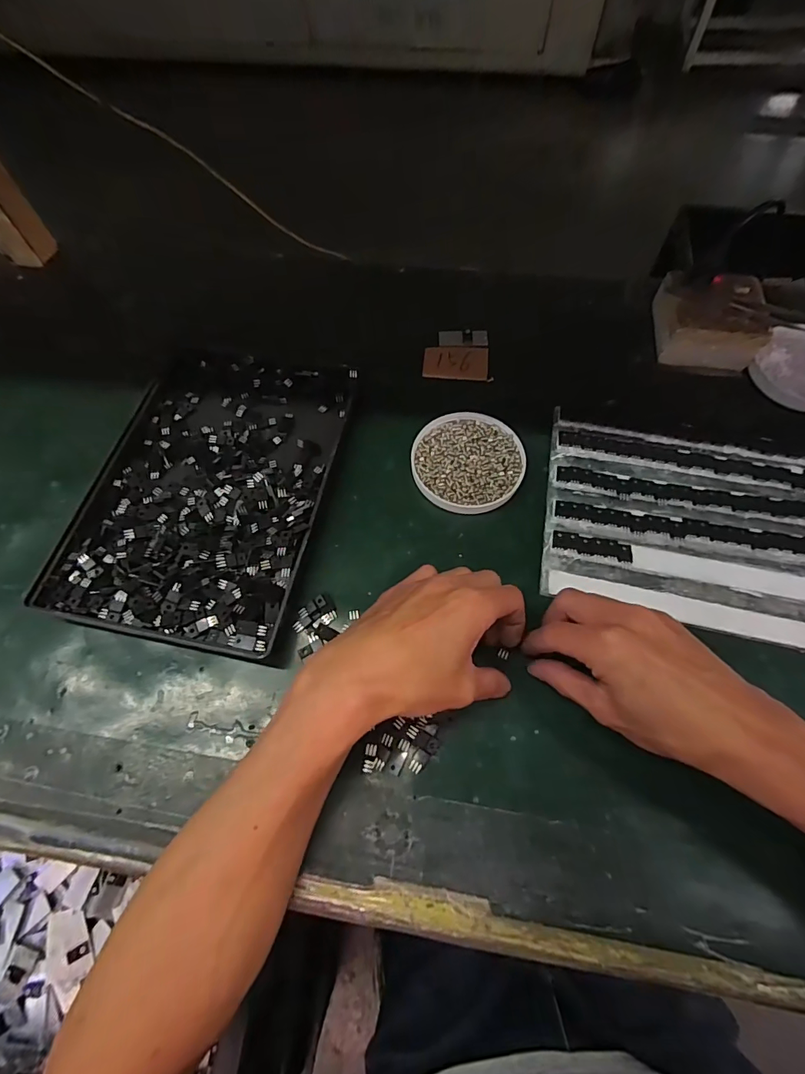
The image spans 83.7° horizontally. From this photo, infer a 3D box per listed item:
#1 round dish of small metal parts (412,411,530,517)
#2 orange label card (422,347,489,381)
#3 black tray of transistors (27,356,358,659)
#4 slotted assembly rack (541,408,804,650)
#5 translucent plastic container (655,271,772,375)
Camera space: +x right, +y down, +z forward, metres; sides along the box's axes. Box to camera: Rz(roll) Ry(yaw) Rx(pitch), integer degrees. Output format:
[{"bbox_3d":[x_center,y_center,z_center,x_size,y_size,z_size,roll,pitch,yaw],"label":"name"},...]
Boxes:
[{"bbox_3d":[0.058,-0.069,0.401,0.095,0.008,0.100,-1,65,2],"label":"round dish of small metal parts"},{"bbox_3d":[0.055,-0.181,0.465,0.065,0.004,0.045,3,65,4],"label":"orange label card"},{"bbox_3d":[-0.161,-0.051,0.392,0.198,0.025,0.274,10,66,7],"label":"black tray of transistors"},{"bbox_3d":[0.243,-0.011,0.367,0.243,0.008,0.174,12,66,8],"label":"slotted assembly rack"},{"bbox_3d":[0.306,-0.219,0.451,0.093,0.039,0.093,6,65,5],"label":"translucent plastic container"}]

